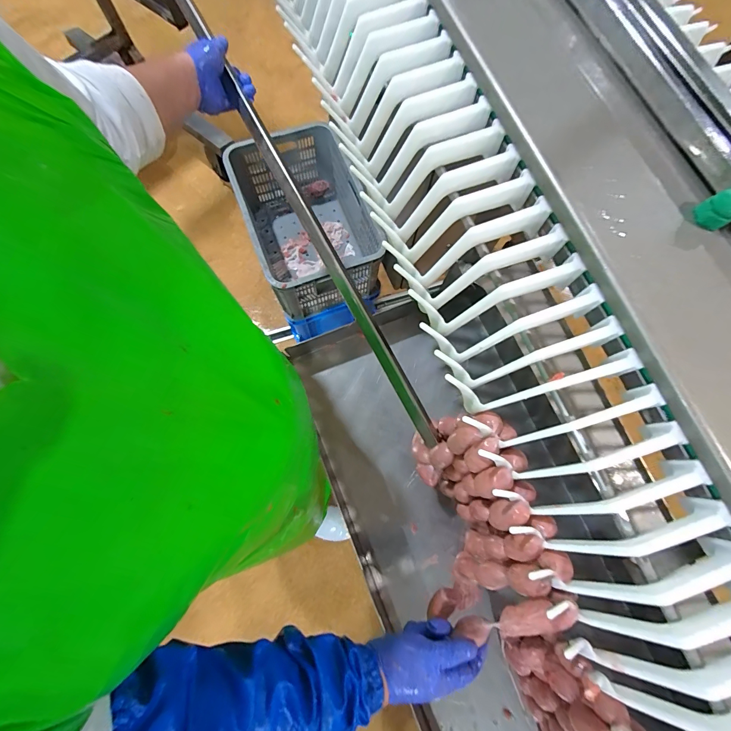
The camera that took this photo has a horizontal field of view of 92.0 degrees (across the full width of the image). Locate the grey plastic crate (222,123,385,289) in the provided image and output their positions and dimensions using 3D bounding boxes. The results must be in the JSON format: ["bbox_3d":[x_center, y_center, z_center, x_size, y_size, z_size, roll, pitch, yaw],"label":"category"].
[{"bbox_3d":[-0.186,-0.479,1.182,0.349,0.255,0.544,-22,76,-8],"label":"grey plastic crate"}]

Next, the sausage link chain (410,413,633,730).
[{"bbox_3d":[0.281,0.563,0.408,0.138,0.279,1.016,-21,80,-8],"label":"sausage link chain"}]

